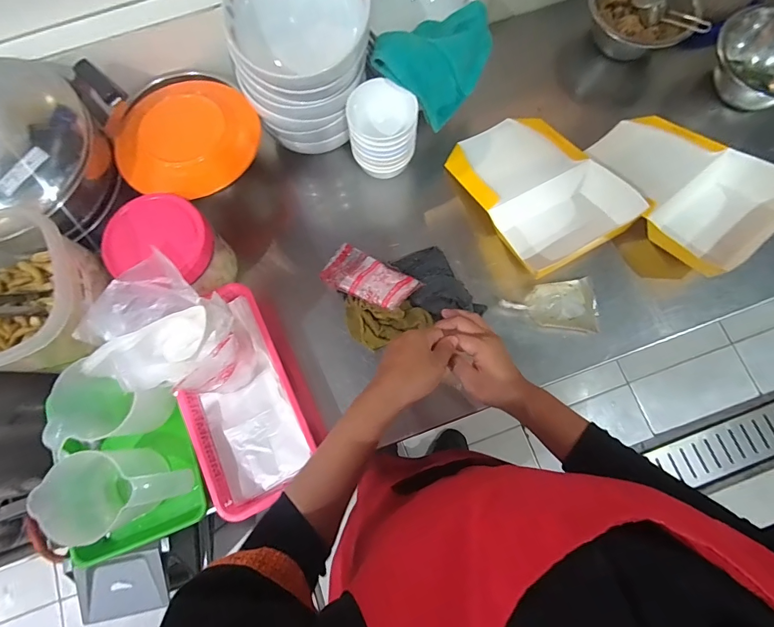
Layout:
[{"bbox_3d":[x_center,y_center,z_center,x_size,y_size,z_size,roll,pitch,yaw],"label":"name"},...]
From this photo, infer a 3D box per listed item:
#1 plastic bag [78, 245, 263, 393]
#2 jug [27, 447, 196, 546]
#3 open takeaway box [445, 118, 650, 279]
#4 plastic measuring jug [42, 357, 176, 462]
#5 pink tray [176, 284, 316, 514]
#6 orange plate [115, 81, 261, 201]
[{"bbox_3d":[-0.239,0.031,0.468,0.127,0.163,0.121,42,82,9],"label":"plastic bag"},{"bbox_3d":[-0.328,0.212,0.476,0.117,0.104,0.093,-12,78,-1],"label":"jug"},{"bbox_3d":[0.217,-0.190,0.576,0.168,0.054,0.242,-30,79,-5],"label":"open takeaway box"},{"bbox_3d":[-0.347,0.117,0.504,0.082,0.110,0.099,-3,78,1],"label":"plastic measuring jug"},{"bbox_3d":[-0.193,0.108,0.520,0.135,0.038,0.274,-25,78,-4],"label":"pink tray"},{"bbox_3d":[-0.270,-0.237,0.537,0.184,0.036,0.145,-38,80,-7],"label":"orange plate"}]

